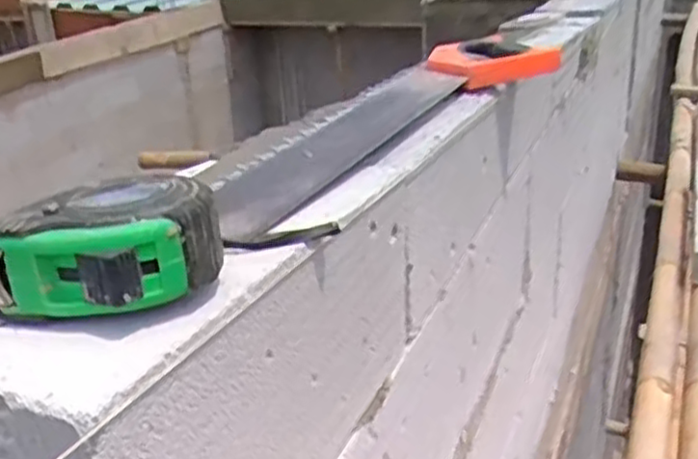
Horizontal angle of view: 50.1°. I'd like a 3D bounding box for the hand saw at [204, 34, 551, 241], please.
[{"bbox_3d":[0.033,-0.092,0.587,0.110,0.022,0.490,13,29,31],"label":"hand saw"}]

